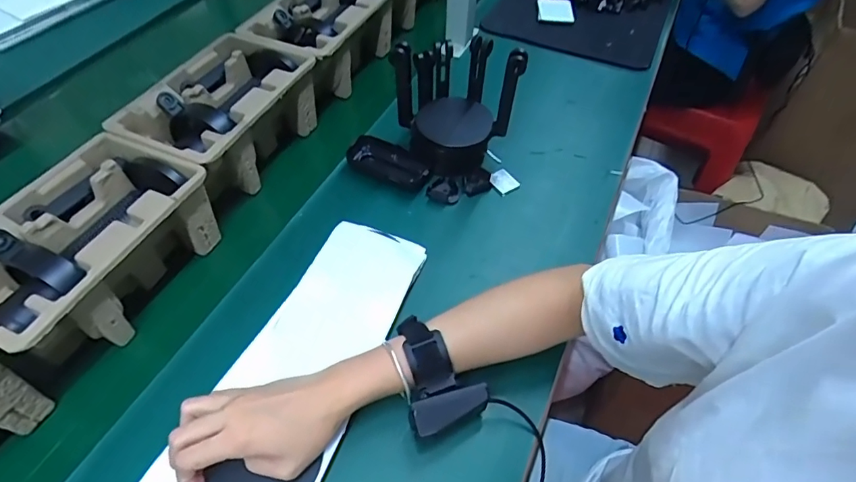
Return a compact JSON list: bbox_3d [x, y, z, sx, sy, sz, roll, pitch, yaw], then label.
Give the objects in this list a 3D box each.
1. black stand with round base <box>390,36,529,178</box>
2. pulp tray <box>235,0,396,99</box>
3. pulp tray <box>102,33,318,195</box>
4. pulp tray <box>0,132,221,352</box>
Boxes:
[{"bbox_3d":[0.031,-0.179,0.600,0.118,0.137,0.124,-26,55,-20],"label":"black stand with round base"},{"bbox_3d":[-0.159,-0.321,0.744,0.155,0.090,0.239,16,52,13],"label":"pulp tray"},{"bbox_3d":[-0.252,-0.155,0.612,0.143,0.100,0.221,17,52,14],"label":"pulp tray"},{"bbox_3d":[-0.339,0.010,0.487,0.146,0.099,0.223,20,55,14],"label":"pulp tray"}]

